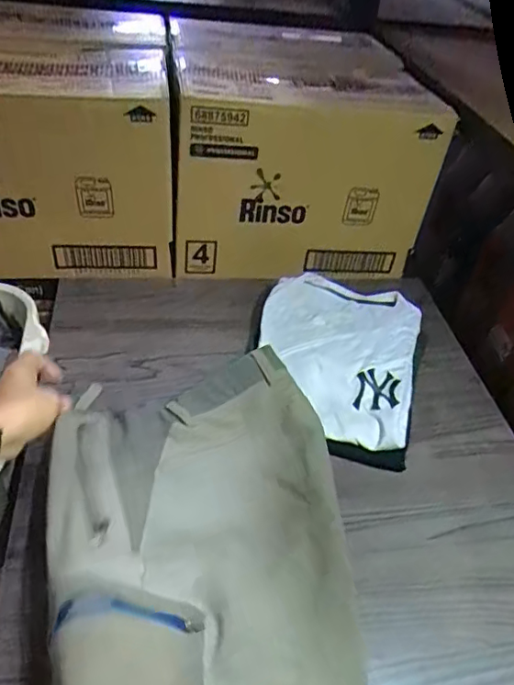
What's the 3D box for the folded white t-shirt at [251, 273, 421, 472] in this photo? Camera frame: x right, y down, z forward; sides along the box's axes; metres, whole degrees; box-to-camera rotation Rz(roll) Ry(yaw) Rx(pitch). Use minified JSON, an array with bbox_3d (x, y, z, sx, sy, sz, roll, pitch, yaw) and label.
[{"bbox_3d":[0.103,0.015,0.752,0.221,0.044,0.303,14,43,8],"label":"folded white t-shirt"}]

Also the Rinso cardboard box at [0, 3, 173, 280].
[{"bbox_3d":[-0.347,-0.333,0.882,0.396,0.302,0.418,-2,43,-9],"label":"Rinso cardboard box"}]

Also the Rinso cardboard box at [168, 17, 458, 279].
[{"bbox_3d":[0.043,-0.338,0.948,0.379,0.291,0.388,-2,43,-10],"label":"Rinso cardboard box"}]

